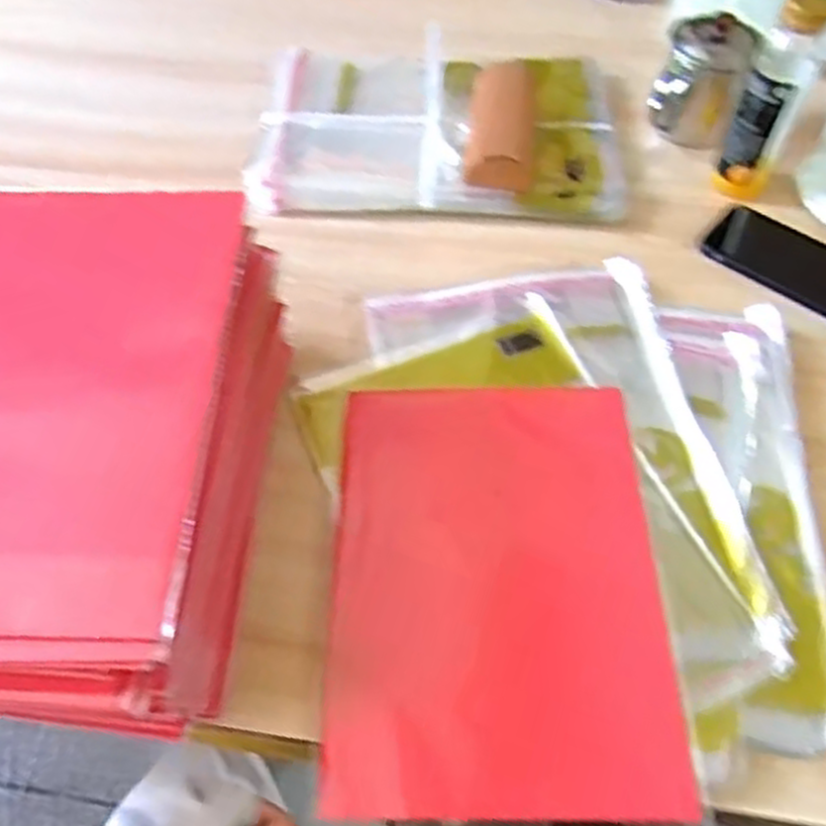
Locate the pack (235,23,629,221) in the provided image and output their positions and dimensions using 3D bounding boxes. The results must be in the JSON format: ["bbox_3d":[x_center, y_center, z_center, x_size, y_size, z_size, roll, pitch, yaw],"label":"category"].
[{"bbox_3d":[0.027,-0.282,0.775,0.349,0.032,0.238,3,55,1],"label":"pack"}]

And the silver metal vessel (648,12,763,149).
[{"bbox_3d":[0.283,-0.331,0.775,0.079,0.089,0.093,17,57,10],"label":"silver metal vessel"}]

